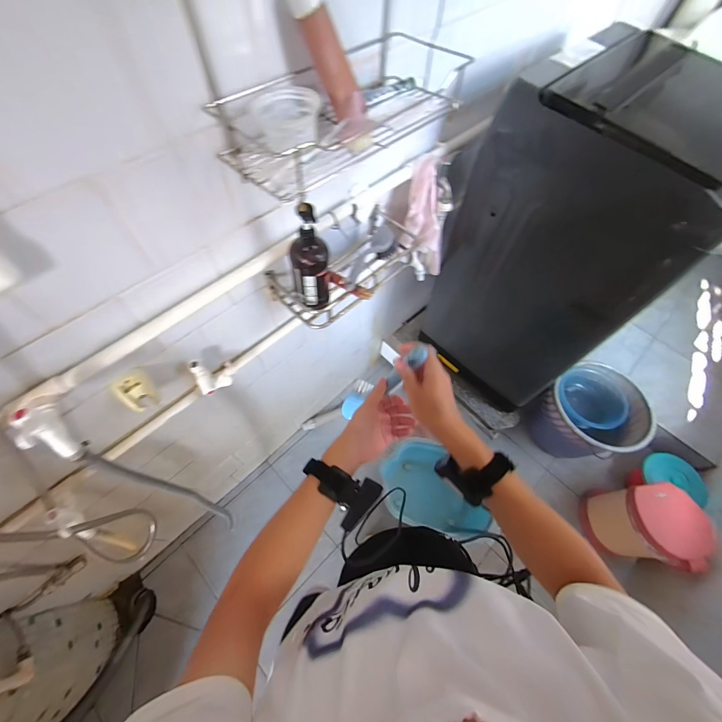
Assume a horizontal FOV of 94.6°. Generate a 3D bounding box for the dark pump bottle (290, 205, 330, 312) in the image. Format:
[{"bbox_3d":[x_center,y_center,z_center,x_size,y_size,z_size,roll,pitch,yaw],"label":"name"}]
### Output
[{"bbox_3d":[-0.090,-0.179,0.598,0.067,0.198,0.059,-7,62,-6],"label":"dark pump bottle"}]

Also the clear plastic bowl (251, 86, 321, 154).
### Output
[{"bbox_3d":[-0.096,-0.313,0.437,0.084,0.045,0.088,-40,70,-21],"label":"clear plastic bowl"}]

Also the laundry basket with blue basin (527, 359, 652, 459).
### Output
[{"bbox_3d":[0.866,0.230,1.332,0.362,0.323,0.329,-33,67,-18],"label":"laundry basket with blue basin"}]

